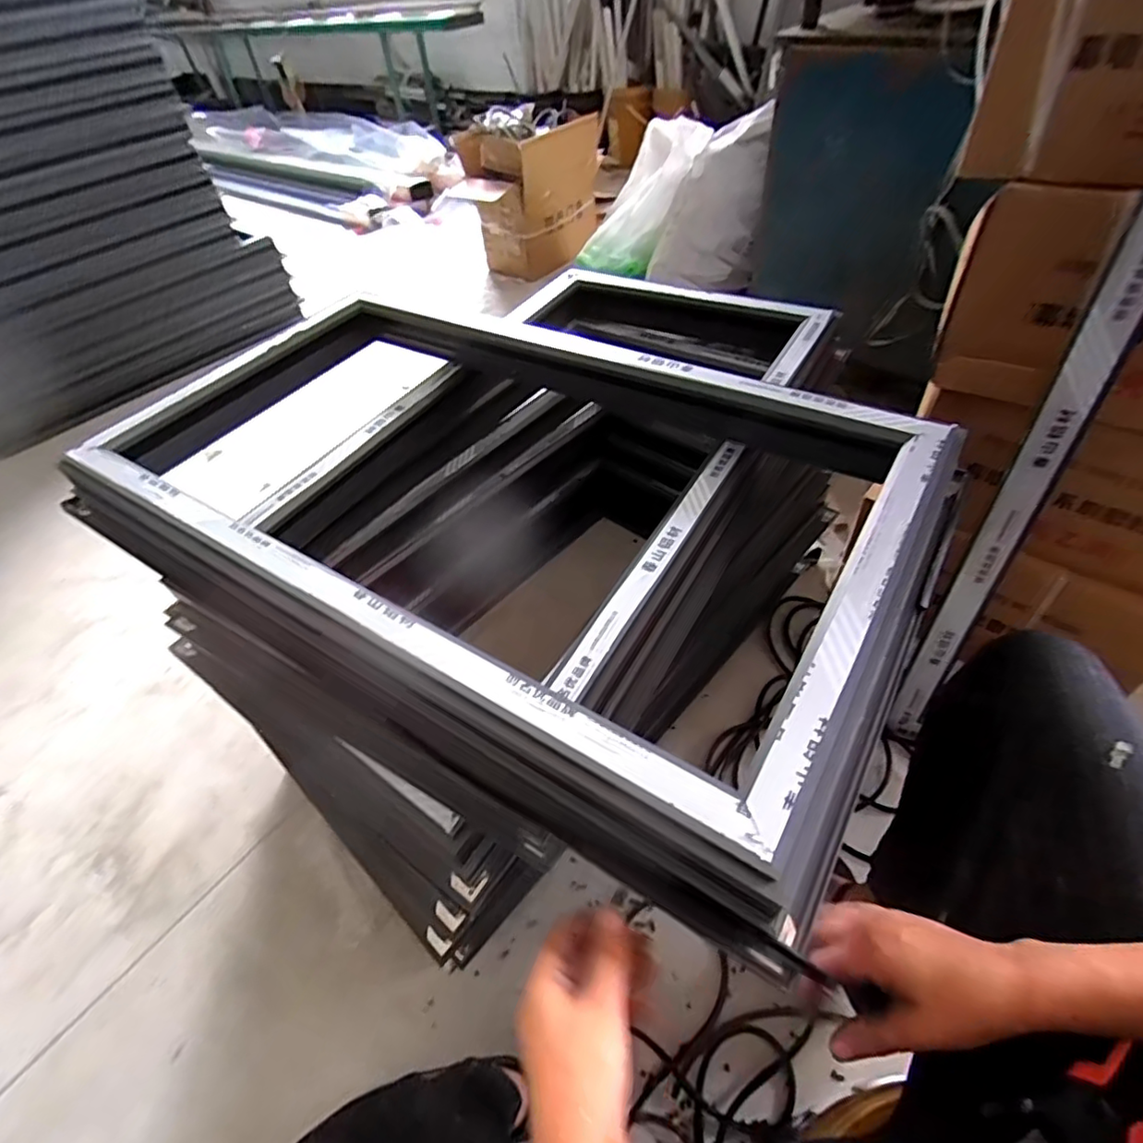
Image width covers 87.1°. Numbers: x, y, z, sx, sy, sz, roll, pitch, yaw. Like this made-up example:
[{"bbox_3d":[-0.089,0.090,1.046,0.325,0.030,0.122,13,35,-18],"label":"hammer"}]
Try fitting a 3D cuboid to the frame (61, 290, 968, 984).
[{"bbox_3d":[-0.091,-0.098,0.654,0.841,0.082,0.524,24,55,25],"label":"frame"}]

